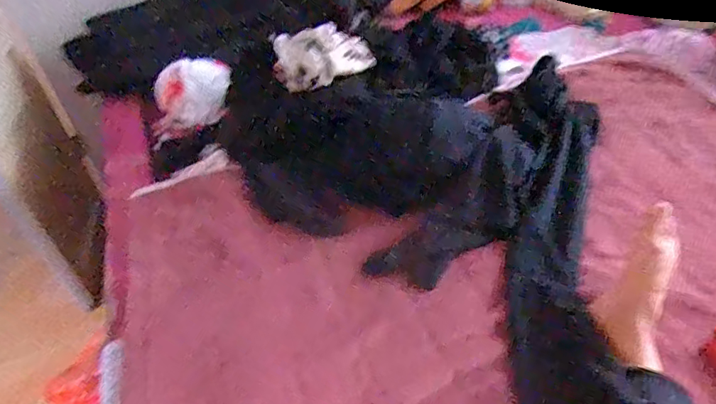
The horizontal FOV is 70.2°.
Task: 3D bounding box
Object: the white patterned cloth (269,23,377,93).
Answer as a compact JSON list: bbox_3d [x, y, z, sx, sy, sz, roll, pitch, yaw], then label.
[{"bbox_3d":[-0.069,-0.302,1.030,0.199,0.091,0.151,-6,41,1],"label":"white patterned cloth"}]

